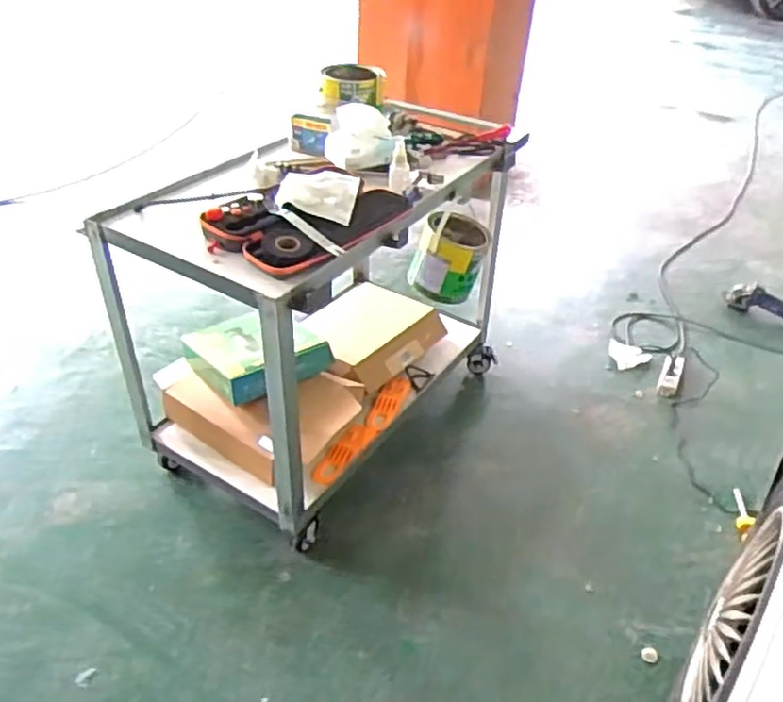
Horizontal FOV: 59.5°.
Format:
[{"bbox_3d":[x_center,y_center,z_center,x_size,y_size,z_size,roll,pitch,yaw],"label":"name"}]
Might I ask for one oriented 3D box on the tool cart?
[{"bbox_3d":[-0.131,-0.153,1.767,0.577,0.725,0.982,26,42,25],"label":"tool cart"}]

